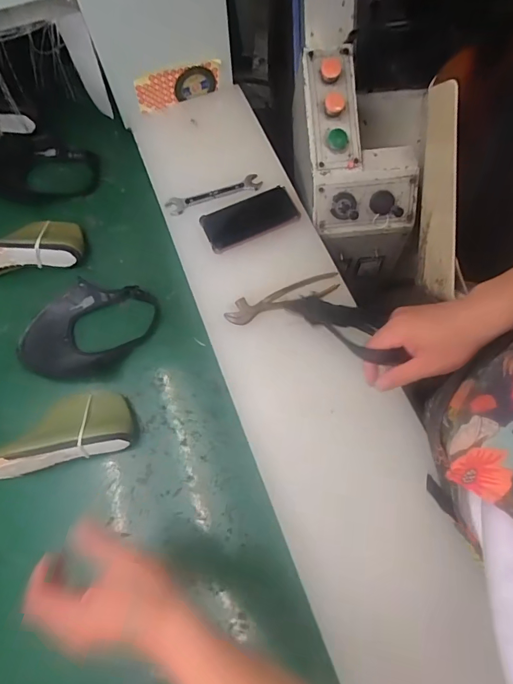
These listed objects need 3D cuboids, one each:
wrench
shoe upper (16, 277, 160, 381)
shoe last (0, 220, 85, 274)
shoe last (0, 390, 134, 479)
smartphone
[{"bbox_3d":[-0.077,-0.266,0.749,0.172,0.010,0.037,-17,69,-5],"label":"wrench"},{"bbox_3d":[-0.282,-0.022,0.701,0.224,0.033,0.153,-41,73,-13],"label":"shoe upper"},{"bbox_3d":[-0.429,-0.176,0.730,0.229,0.093,0.093,-8,69,-1],"label":"shoe last"},{"bbox_3d":[-0.300,0.133,0.614,0.223,0.079,0.098,-14,69,-3],"label":"shoe last"},{"bbox_3d":[-0.011,-0.213,0.716,0.158,0.011,0.080,-22,70,-6],"label":"smartphone"}]

